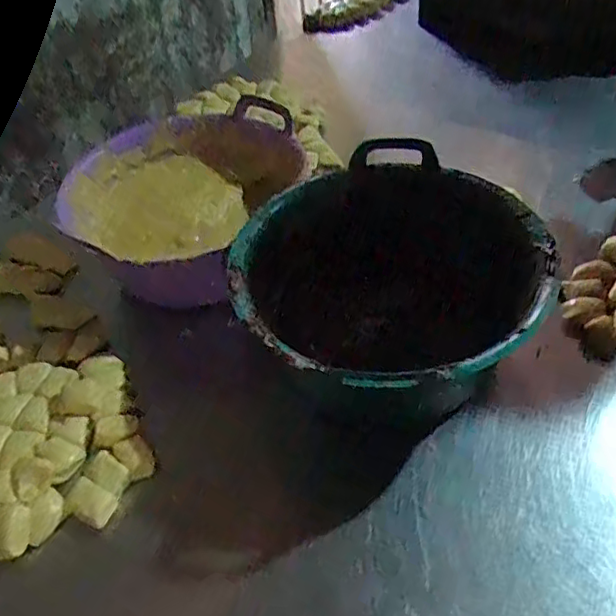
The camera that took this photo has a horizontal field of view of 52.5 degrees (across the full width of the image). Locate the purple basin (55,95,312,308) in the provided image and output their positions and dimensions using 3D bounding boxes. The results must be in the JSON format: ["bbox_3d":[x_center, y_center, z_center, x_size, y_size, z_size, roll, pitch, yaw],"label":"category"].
[{"bbox_3d":[-0.150,-0.142,0.771,0.241,0.122,0.244,-3,47,3],"label":"purple basin"}]

